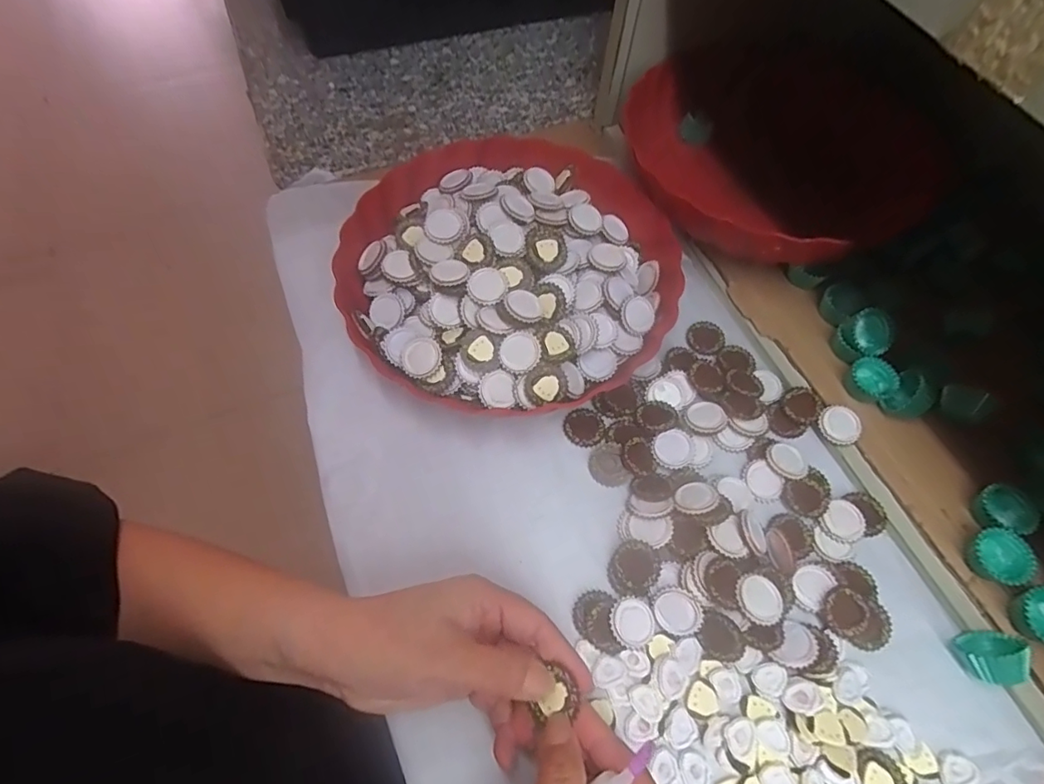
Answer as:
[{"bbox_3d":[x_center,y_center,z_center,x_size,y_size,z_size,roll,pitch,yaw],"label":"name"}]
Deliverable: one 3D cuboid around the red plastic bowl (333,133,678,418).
[{"bbox_3d":[-0.010,-0.093,0.393,0.237,0.049,0.225,1,66,-2],"label":"red plastic bowl"}]

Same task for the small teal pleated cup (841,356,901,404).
[{"bbox_3d":[0.246,-0.008,0.373,0.030,0.013,0.031,1,66,-2],"label":"small teal pleated cup"}]

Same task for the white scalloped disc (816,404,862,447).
[{"bbox_3d":[0.221,0.023,0.366,0.027,0.006,0.027,-24,69,-12],"label":"white scalloped disc"}]

